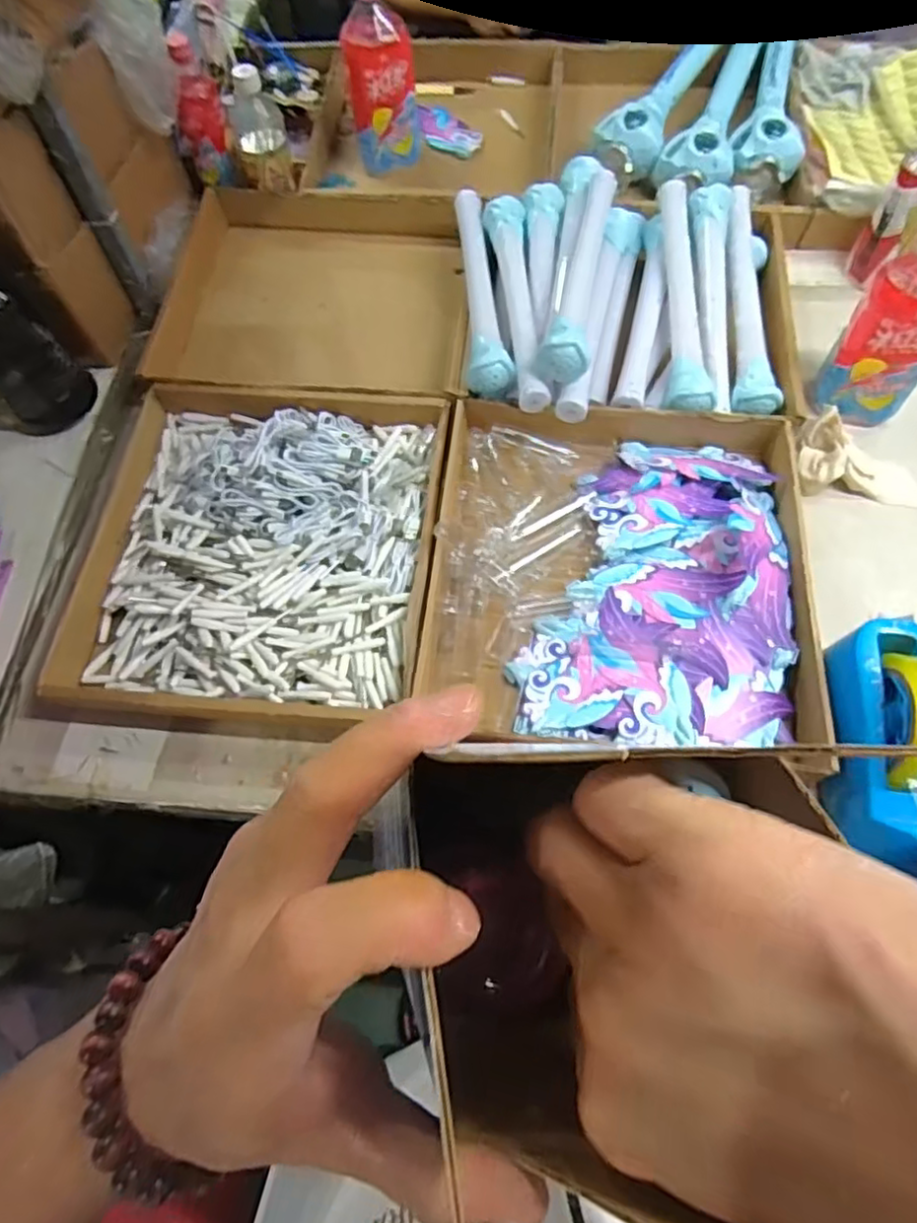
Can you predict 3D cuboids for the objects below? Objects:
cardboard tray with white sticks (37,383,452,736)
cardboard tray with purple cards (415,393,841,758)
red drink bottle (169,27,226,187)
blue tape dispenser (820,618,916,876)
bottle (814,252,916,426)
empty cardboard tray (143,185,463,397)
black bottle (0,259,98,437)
[{"bbox_3d":[-0.208,-0.075,0.689,0.360,0.050,0.385,4,66,4],"label":"cardboard tray with white sticks"},{"bbox_3d":[0.159,-0.043,0.666,0.365,0.052,0.382,6,66,5],"label":"cardboard tray with purple cards"},{"bbox_3d":[-0.338,-0.644,0.856,0.065,0.165,0.048,-22,67,-8],"label":"red drink bottle"},{"bbox_3d":[0.358,0.105,0.533,0.071,0.105,0.195,3,66,3],"label":"blue tape dispenser"},{"bbox_3d":[0.459,-0.294,0.679,0.098,0.204,0.074,34,71,16],"label":"bottle"},{"bbox_3d":[-0.177,-0.405,0.859,0.388,0.068,0.340,4,66,4],"label":"empty cardboard tray"},{"bbox_3d":[-0.499,-0.302,0.707,0.111,0.227,0.074,-41,70,-15],"label":"black bottle"}]

